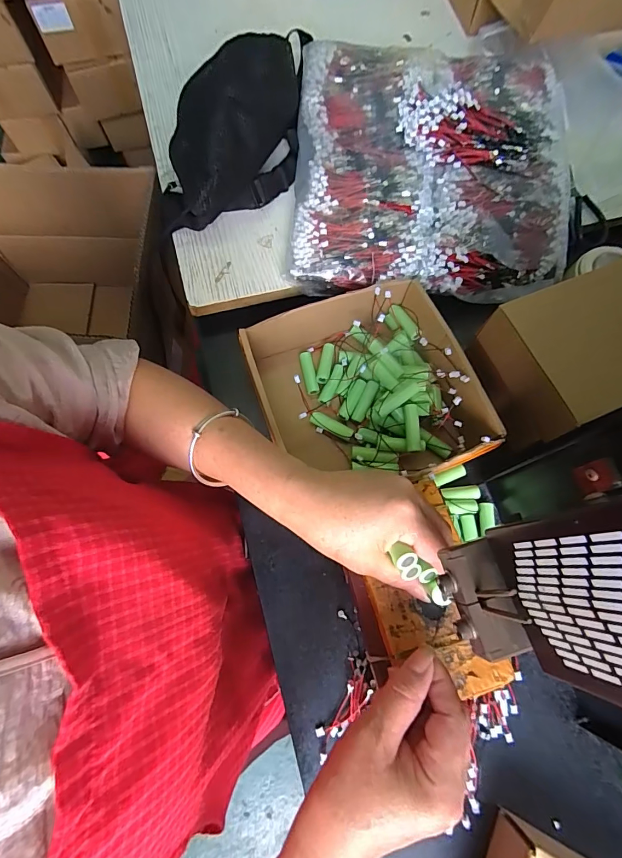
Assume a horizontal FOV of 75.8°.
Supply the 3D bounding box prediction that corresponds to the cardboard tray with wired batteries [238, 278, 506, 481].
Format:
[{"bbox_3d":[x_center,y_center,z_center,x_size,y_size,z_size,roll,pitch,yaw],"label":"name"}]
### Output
[{"bbox_3d":[0.055,-0.035,0.420,0.204,0.077,0.204,-20,74,-8],"label":"cardboard tray with wired batteries"}]

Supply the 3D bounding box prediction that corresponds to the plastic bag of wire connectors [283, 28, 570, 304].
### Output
[{"bbox_3d":[0.144,-0.336,0.480,0.316,0.073,0.382,5,72,0],"label":"plastic bag of wire connectors"}]

